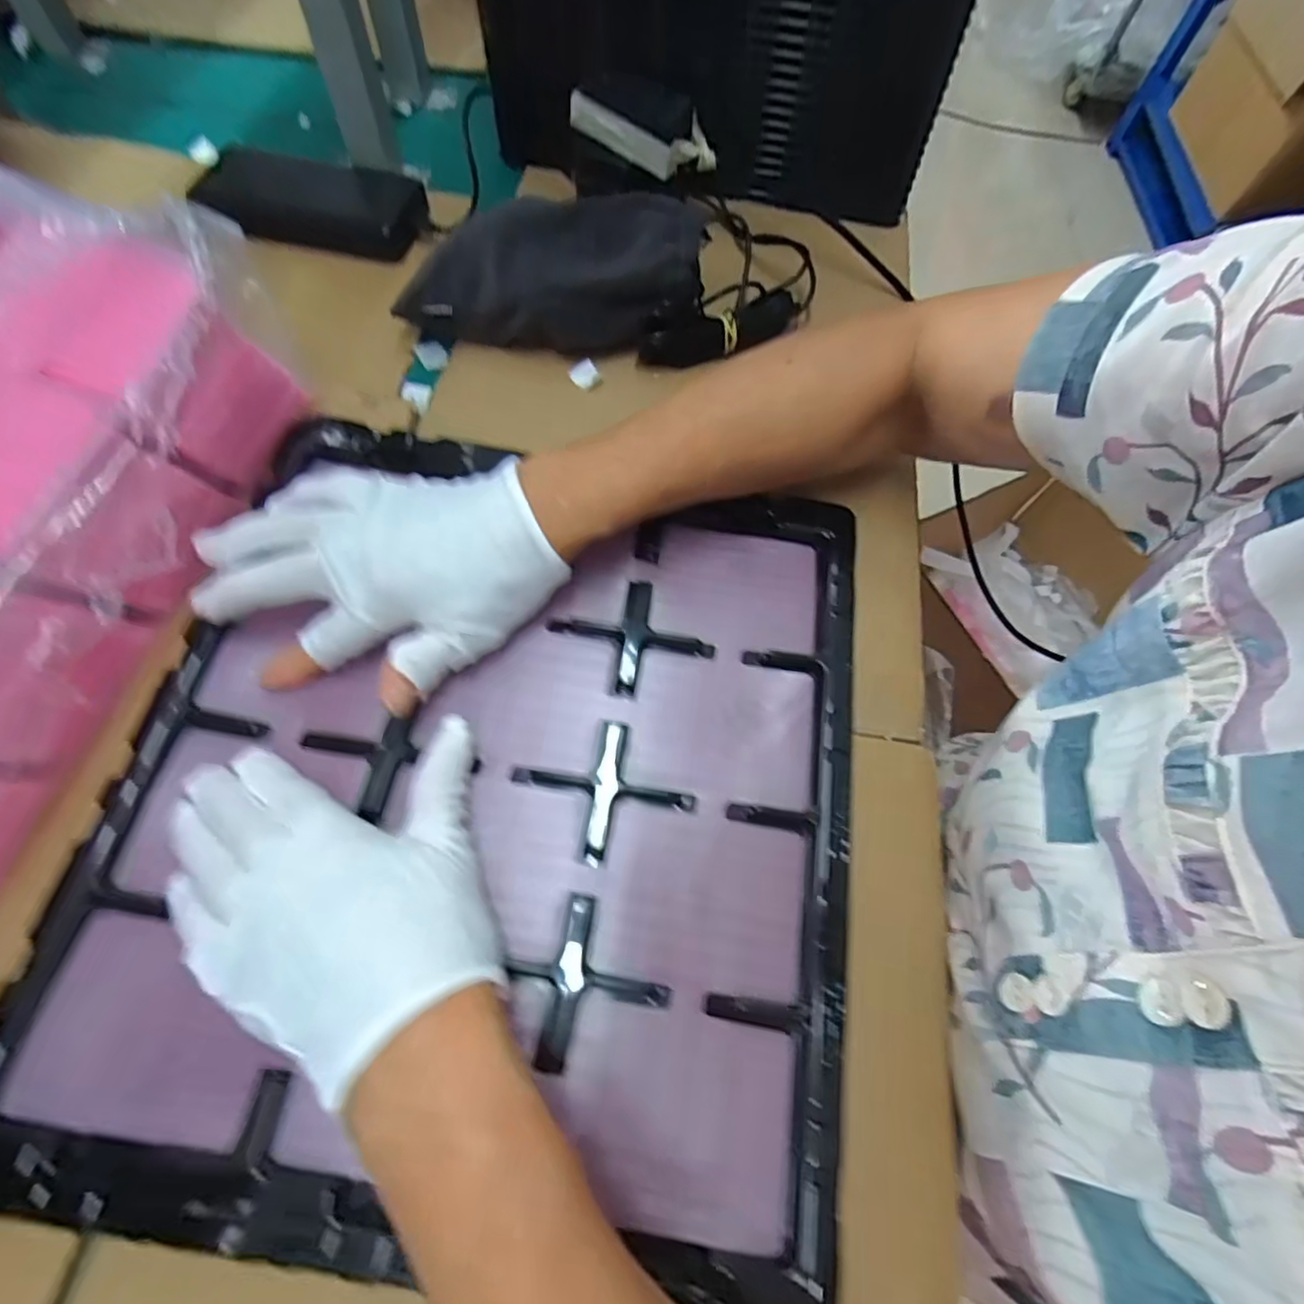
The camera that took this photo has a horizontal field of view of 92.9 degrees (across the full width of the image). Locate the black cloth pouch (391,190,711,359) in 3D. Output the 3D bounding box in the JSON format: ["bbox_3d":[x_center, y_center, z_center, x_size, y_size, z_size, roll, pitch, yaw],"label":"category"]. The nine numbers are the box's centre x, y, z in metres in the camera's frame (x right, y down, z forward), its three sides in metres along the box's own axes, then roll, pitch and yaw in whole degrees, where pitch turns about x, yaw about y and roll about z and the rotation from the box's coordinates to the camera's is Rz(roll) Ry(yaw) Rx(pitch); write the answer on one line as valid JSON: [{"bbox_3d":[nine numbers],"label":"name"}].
[{"bbox_3d":[-0.064,-0.256,0.416,0.193,0.068,0.102,5,65,-1],"label":"black cloth pouch"}]

